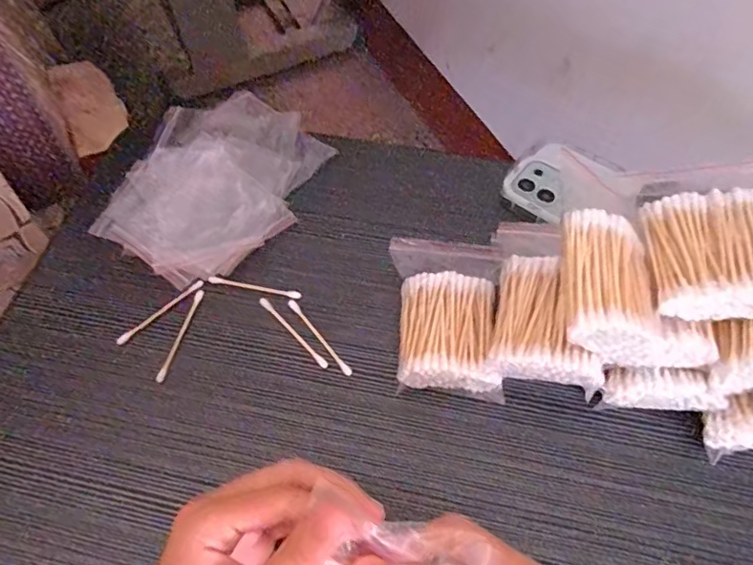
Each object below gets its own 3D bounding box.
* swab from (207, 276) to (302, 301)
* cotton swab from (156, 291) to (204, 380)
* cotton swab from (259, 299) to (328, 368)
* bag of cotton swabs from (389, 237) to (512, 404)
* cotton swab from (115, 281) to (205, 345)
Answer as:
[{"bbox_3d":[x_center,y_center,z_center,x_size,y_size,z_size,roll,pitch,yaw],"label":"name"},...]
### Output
[{"bbox_3d":[-0.088,0.003,0.390,0.067,0.006,0.008,10,63,7],"label":"swab"},{"bbox_3d":[-0.136,0.036,0.374,0.006,0.004,0.070,13,64,9],"label":"cotton swab"},{"bbox_3d":[-0.058,0.034,0.371,0.006,0.004,0.071,-41,68,-17],"label":"cotton swab"},{"bbox_3d":[0.045,0.019,0.358,0.077,0.031,0.111,5,62,5],"label":"bag of cotton swabs"},{"bbox_3d":[-0.152,0.021,0.381,0.069,0.004,0.006,-38,67,-16],"label":"cotton swab"}]

